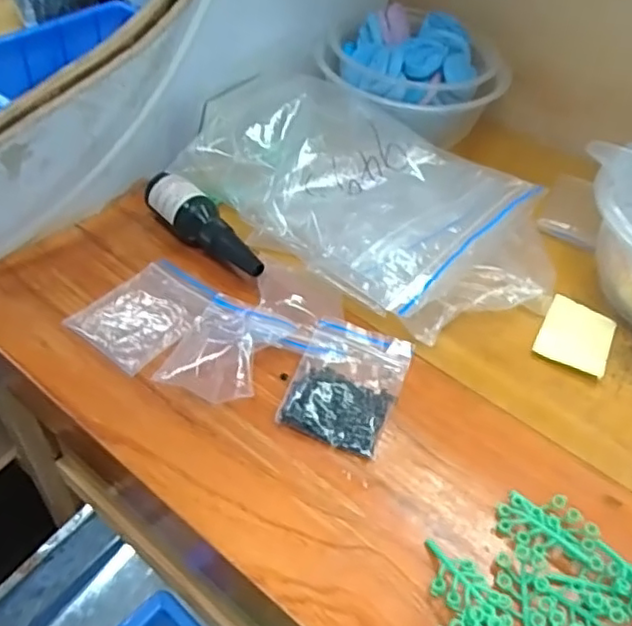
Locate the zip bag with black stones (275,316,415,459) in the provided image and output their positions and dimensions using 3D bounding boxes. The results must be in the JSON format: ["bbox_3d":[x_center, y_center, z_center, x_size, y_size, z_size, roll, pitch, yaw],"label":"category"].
[{"bbox_3d":[0.015,0.032,0.301,0.049,0.004,0.071,17,49,9],"label":"zip bag with black stones"}]

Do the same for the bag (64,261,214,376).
[{"bbox_3d":[-0.085,-0.001,0.319,0.048,0.004,0.064,31,52,20],"label":"bag"}]

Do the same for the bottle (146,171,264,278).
[{"bbox_3d":[-0.063,-0.046,0.351,0.026,0.026,0.084,-30,57,-28],"label":"bottle"}]

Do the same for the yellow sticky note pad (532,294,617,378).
[{"bbox_3d":[0.142,0.011,0.340,0.036,0.004,0.048,25,50,16],"label":"yellow sticky note pad"}]

